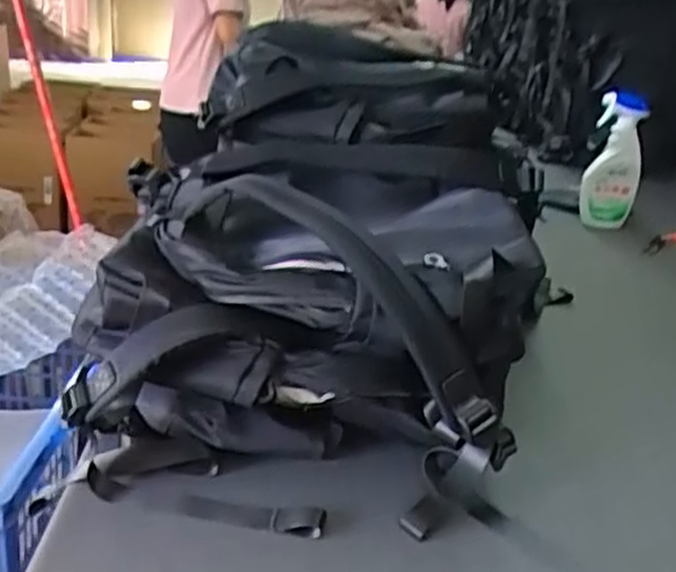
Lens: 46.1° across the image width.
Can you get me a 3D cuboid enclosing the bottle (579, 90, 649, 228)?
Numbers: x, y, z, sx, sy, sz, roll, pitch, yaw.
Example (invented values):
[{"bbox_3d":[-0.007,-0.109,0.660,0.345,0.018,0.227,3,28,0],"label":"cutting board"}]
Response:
[{"bbox_3d":[0.495,-0.221,1.422,0.092,0.242,0.074,17,26,20],"label":"bottle"}]

